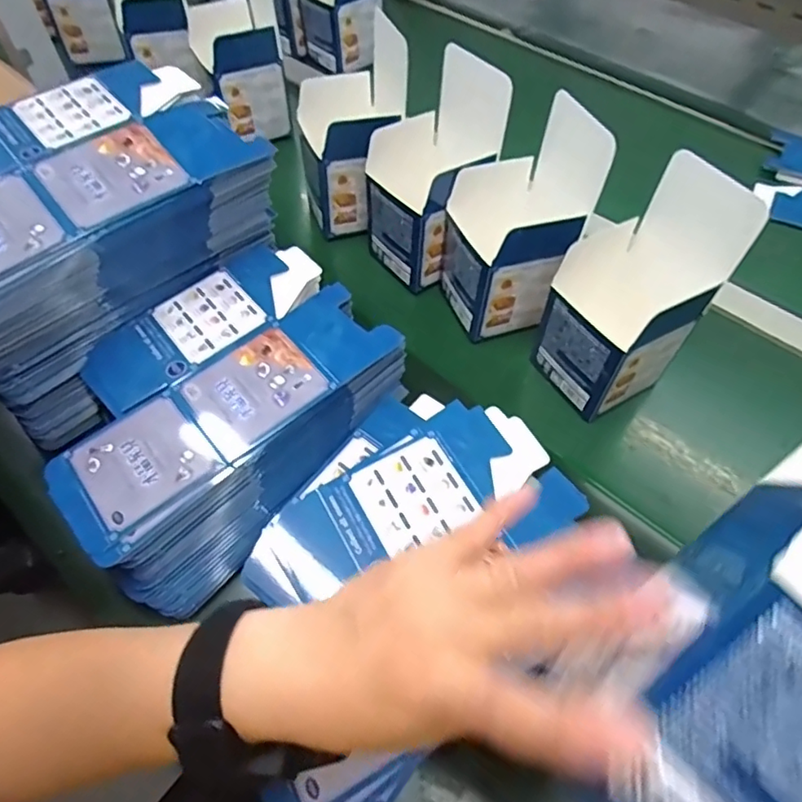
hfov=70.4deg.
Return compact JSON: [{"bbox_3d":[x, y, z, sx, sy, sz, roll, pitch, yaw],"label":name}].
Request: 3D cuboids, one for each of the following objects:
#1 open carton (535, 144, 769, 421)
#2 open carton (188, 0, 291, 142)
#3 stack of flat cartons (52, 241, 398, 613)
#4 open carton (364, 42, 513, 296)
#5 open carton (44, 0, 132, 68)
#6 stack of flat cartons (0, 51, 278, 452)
[{"bbox_3d":[0.176,-0.082,0.443,0.113,0.186,0.104,-26,59,-13],"label":"open carton"},{"bbox_3d":[-0.189,-0.400,0.661,0.090,0.146,0.104,-20,58,-10],"label":"open carton"},{"bbox_3d":[-0.140,0.003,0.433,0.177,0.070,0.253,33,64,22],"label":"stack of flat cartons"},{"bbox_3d":[0.030,-0.205,0.530,0.115,0.152,0.092,-33,61,-17],"label":"open carton"},{"bbox_3d":[-0.434,-0.536,0.772,0.084,0.126,0.062,-20,58,-10],"label":"open carton"},{"bbox_3d":[-0.247,-0.134,0.458,0.161,0.145,0.260,38,66,24],"label":"stack of flat cartons"}]

